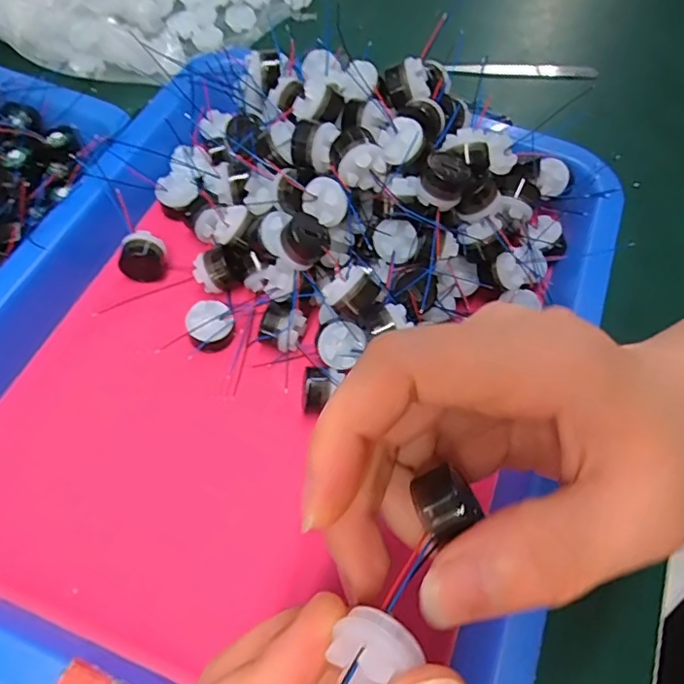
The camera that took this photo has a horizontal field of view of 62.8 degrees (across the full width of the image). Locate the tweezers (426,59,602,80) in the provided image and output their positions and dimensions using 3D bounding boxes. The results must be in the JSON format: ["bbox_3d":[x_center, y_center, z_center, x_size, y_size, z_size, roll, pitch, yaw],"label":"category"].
[{"bbox_3d":[0.122,-0.194,0.401,0.120,0.008,0.014,3,61,-3],"label":"tweezers"}]

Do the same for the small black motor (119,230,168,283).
[{"bbox_3d":[-0.100,-0.042,0.282,0.020,0.019,0.019,2,61,-3],"label":"small black motor"}]

